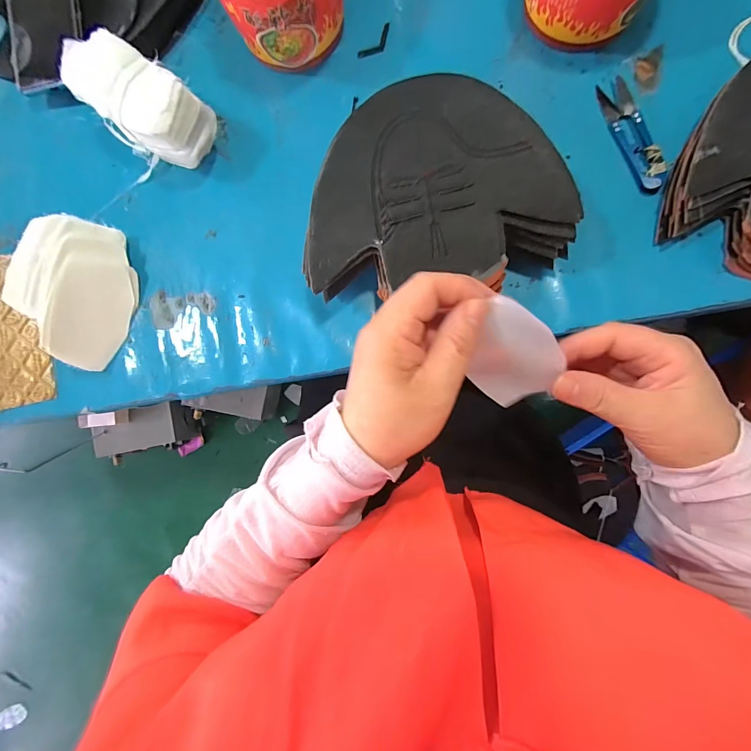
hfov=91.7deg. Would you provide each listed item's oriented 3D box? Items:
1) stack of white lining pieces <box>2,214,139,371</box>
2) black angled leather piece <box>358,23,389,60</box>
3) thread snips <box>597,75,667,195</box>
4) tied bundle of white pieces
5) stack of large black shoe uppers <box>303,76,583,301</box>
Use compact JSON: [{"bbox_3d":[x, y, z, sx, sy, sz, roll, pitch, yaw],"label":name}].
[{"bbox_3d":[-0.279,-0.079,0.331,0.101,0.043,0.126,18,89,5],"label":"stack of white lining pieces"},{"bbox_3d":[0.002,-0.313,0.343,0.014,0.004,0.041,45,91,5],"label":"black angled leather piece"},{"bbox_3d":[0.223,-0.208,0.316,0.027,0.011,0.104,-21,86,3],"label":"thread snips"},{"bbox_3d":[-0.196,-0.234,0.320,0.109,0.068,0.067,38,90,5],"label":"tied bundle of white pieces"},{"bbox_3d":[0.047,-0.139,0.296,0.200,0.061,0.169,-6,87,4],"label":"stack of large black shoe uppers"}]

